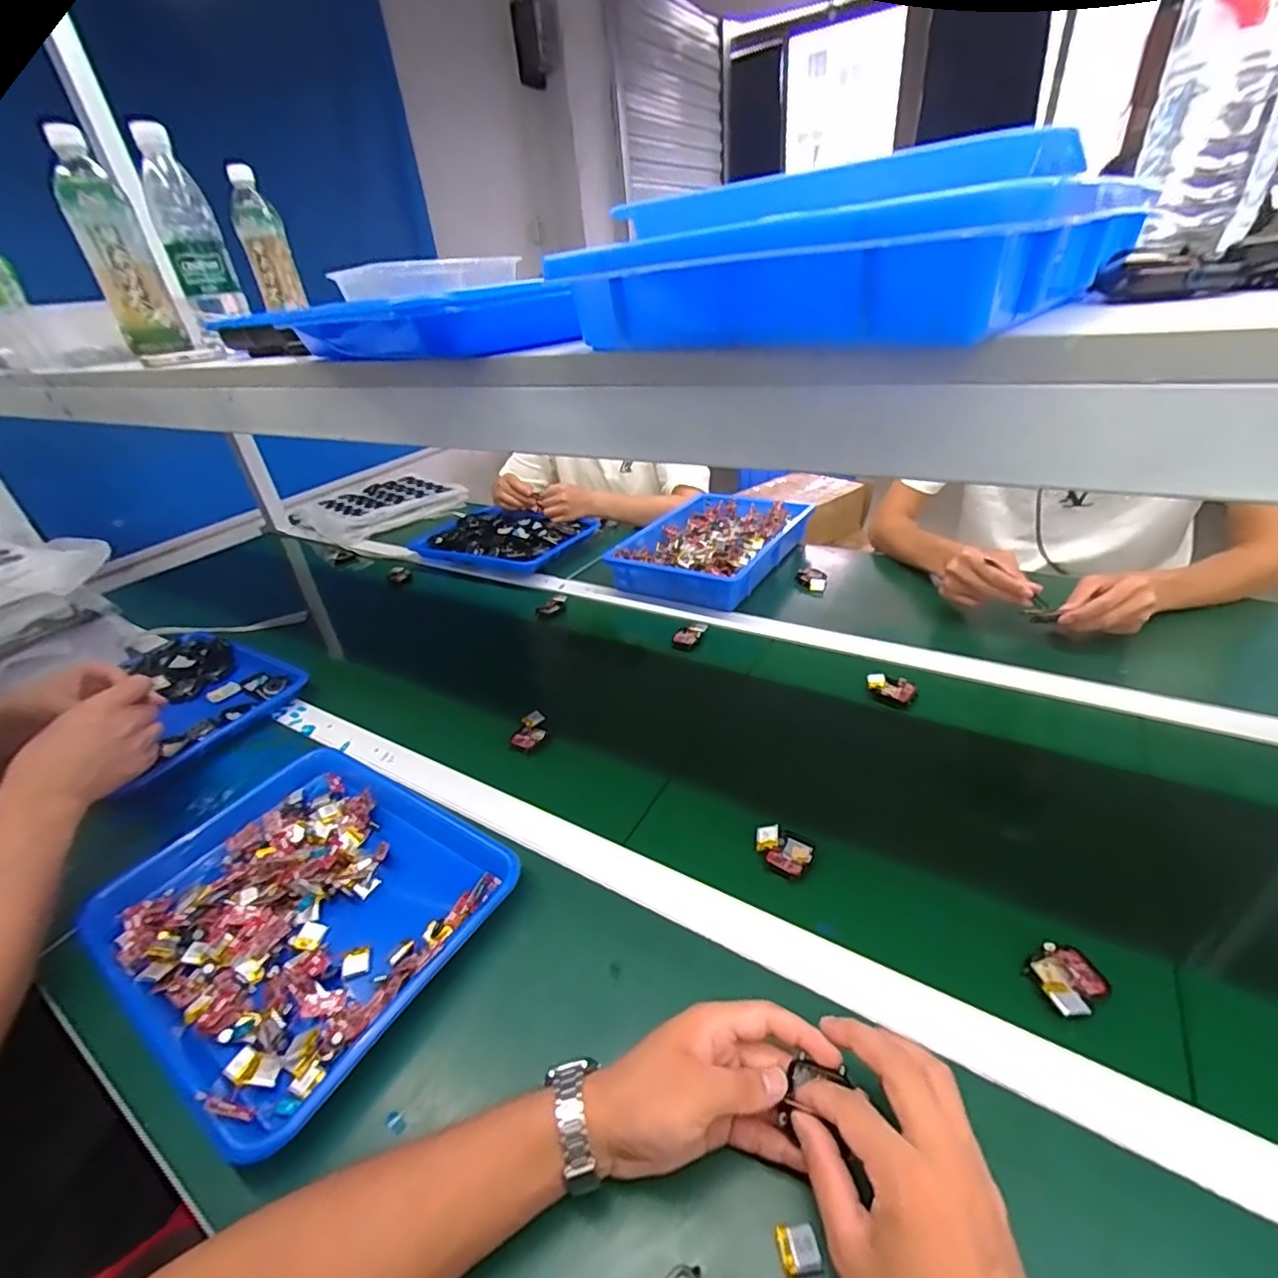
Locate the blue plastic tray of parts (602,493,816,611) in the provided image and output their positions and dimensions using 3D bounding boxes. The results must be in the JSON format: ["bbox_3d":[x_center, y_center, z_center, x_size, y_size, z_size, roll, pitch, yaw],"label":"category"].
[{"bbox_3d":[0.131,-0.164,1.015,0.257,0.064,0.333,13,37,27],"label":"blue plastic tray of parts"}]

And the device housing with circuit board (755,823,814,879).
[{"bbox_3d":[0.127,0.189,0.516,0.048,0.008,0.039,21,56,21],"label":"device housing with circuit board"}]

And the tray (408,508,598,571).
[{"bbox_3d":[-0.262,-0.195,1.142,0.319,0.057,0.209,11,36,25],"label":"tray"}]

